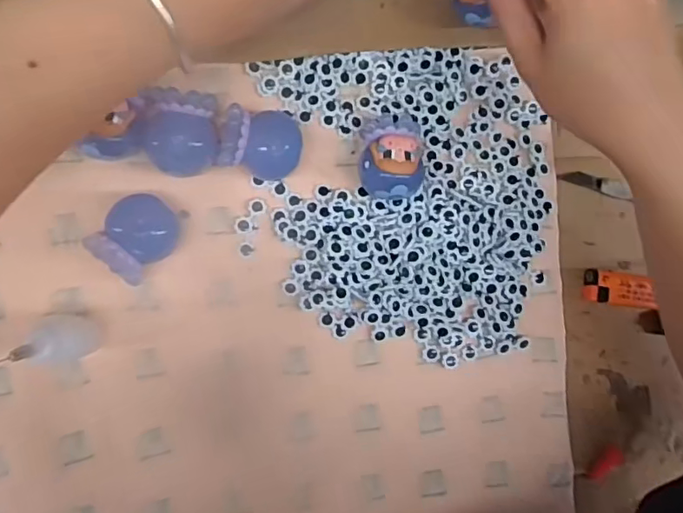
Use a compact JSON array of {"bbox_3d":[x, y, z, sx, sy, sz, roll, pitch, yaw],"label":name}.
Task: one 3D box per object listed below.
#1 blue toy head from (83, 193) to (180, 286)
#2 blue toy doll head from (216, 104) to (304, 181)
[{"bbox_3d":[-0.117,-0.013,0.318,0.037,0.036,0.046,43,87,-6],"label":"blue toy head"},{"bbox_3d":[-0.048,-0.068,0.334,0.046,0.034,0.040,11,90,-7],"label":"blue toy doll head"}]

